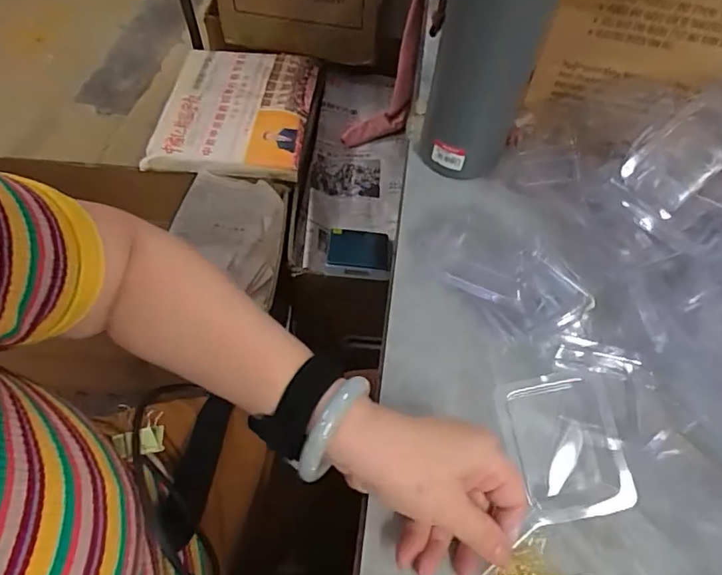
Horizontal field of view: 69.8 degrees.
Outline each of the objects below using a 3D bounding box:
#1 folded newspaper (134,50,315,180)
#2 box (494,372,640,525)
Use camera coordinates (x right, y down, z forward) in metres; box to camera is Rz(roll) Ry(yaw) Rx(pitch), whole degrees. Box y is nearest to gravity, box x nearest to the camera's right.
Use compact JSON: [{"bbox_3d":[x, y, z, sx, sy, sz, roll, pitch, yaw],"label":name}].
[{"bbox_3d":[-0.237,-0.348,0.994,0.276,0.032,0.332,4,57,-2],"label":"folded newspaper"},{"bbox_3d":[0.145,0.110,0.368,0.080,0.012,0.097,-3,58,-7],"label":"box"}]

